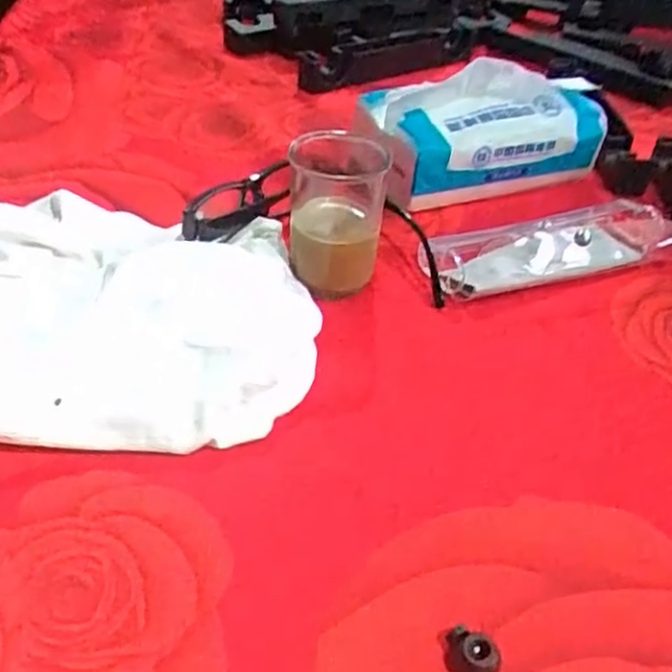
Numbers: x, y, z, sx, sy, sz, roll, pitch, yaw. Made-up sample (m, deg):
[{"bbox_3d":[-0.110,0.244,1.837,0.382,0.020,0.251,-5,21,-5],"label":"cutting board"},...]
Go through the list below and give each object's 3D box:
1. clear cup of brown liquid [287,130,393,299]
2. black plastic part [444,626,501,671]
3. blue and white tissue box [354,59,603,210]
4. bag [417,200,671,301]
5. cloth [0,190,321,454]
[{"bbox_3d":[0.000,-0.065,0.390,0.050,0.079,0.055,2,41,-2],"label":"clear cup of brown liquid"},{"bbox_3d":[0.047,0.111,0.244,0.019,0.011,0.014,22,44,20],"label":"black plastic part"},{"bbox_3d":[0.103,-0.145,0.482,0.170,0.066,0.068,-9,43,-13],"label":"blue and white tissue box"},{"bbox_3d":[0.134,-0.055,0.432,0.161,0.021,0.050,-11,43,-17],"label":"bag"},{"bbox_3d":[-0.129,-0.016,0.353,0.238,0.040,0.170,7,41,4],"label":"cloth"}]

